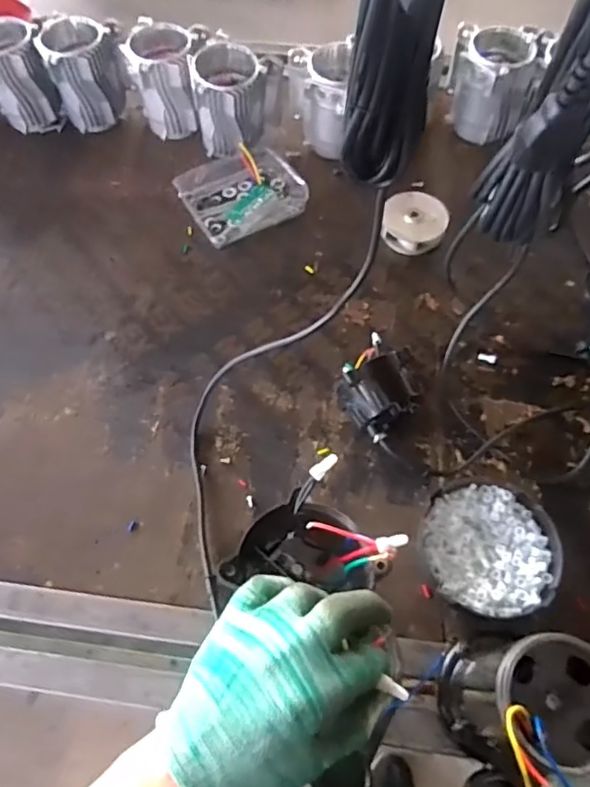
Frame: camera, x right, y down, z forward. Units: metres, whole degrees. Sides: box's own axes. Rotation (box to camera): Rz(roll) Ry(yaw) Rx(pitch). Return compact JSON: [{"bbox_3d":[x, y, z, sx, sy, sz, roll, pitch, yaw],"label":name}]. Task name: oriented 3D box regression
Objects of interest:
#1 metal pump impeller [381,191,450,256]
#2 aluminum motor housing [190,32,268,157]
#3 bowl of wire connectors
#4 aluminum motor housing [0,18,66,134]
[{"bbox_3d":[0.176,-0.248,0.853,0.091,0.046,0.087,0,63,1],"label":"metal pump impeller"},{"bbox_3d":[-0.098,-0.461,0.904,0.115,0.133,0.129,-3,63,-1],"label":"aluminum motor housing"},{"bbox_3d":[0.207,0.170,0.628,0.139,0.052,0.136,0,63,1],"label":"bowl of wire connectors"},{"bbox_3d":[-0.454,-0.512,0.946,0.109,0.147,0.096,-21,64,-9],"label":"aluminum motor housing"}]

